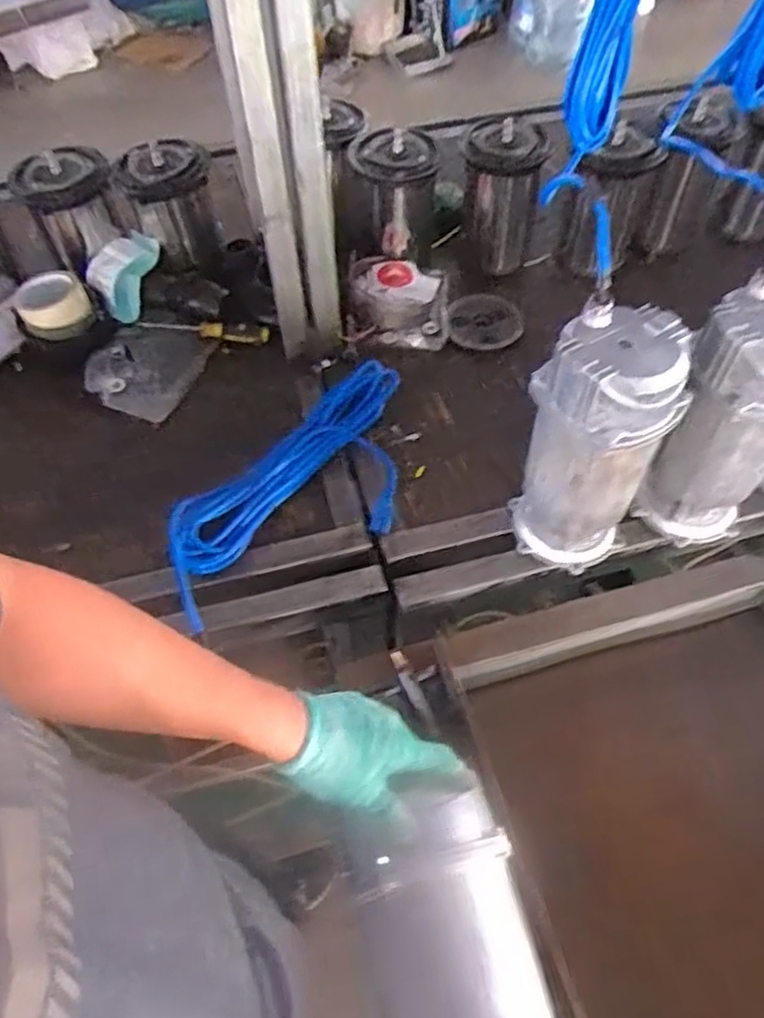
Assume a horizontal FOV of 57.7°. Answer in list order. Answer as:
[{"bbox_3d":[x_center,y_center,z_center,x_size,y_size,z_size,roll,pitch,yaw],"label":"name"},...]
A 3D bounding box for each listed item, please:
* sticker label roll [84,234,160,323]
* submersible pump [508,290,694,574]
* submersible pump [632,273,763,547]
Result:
[{"bbox_3d":[-0.390,-0.358,1.075,0.066,0.095,0.115,20,58,14],"label":"sticker label roll"},{"bbox_3d":[0.223,-0.064,0.751,0.140,0.291,0.121,14,56,11],"label":"submersible pump"},{"bbox_3d":[0.383,-0.089,0.768,0.129,0.290,0.117,27,60,19],"label":"submersible pump"}]

